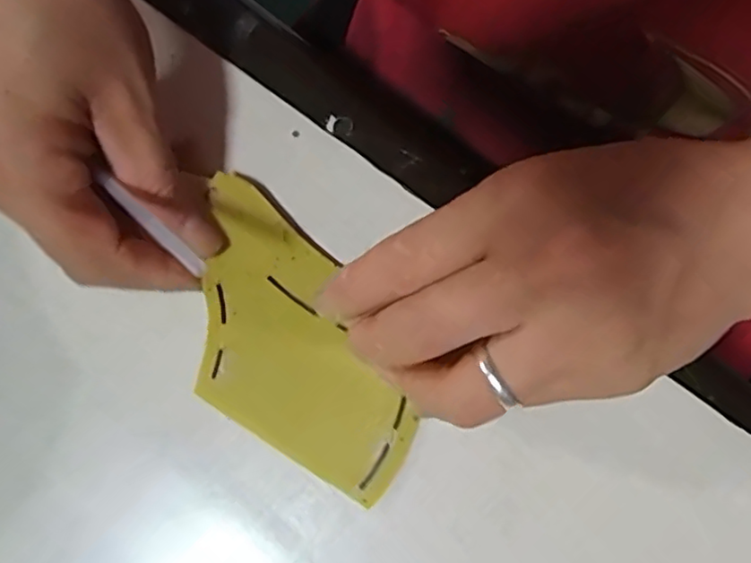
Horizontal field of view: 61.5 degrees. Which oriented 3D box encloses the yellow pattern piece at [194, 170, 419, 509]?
[{"bbox_3d":[-0.032,0.022,0.230,0.117,0.004,0.064,44,79,3],"label":"yellow pattern piece"}]

